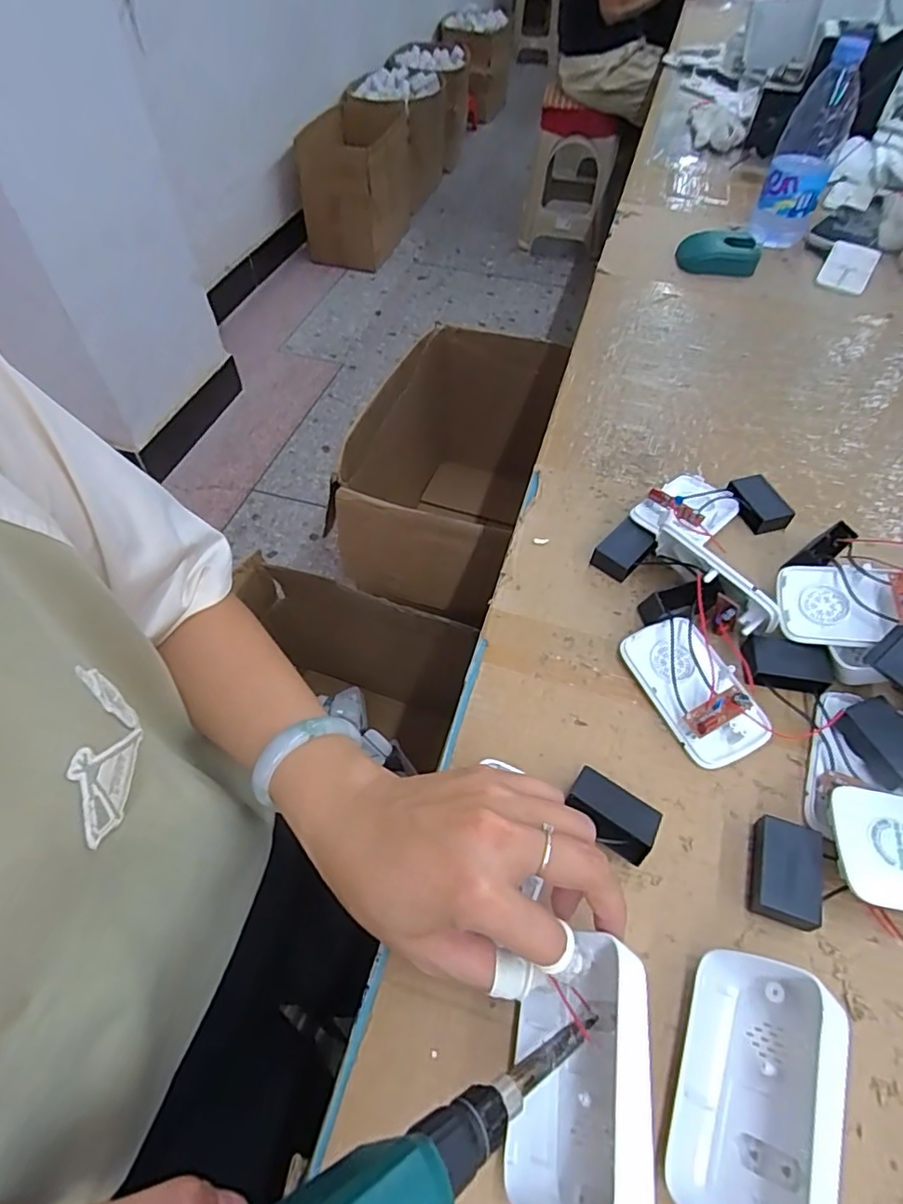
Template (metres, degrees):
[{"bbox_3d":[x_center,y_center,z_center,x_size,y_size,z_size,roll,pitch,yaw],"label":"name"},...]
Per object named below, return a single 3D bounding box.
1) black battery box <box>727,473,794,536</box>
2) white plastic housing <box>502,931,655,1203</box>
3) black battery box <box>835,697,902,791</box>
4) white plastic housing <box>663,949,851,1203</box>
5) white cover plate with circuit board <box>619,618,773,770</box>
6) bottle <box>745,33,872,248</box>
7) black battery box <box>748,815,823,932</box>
[{"bbox_3d":[0.247,-0.078,0.469,0.032,0.019,0.047,-17,57,-14],"label":"black battery box"},{"bbox_3d":[0.054,0.198,0.244,0.050,0.049,0.096,10,54,5],"label":"white plastic housing"},{"bbox_3d":[0.257,0.085,0.347,0.032,0.021,0.048,-18,57,-15],"label":"black battery box"},{"bbox_3d":[0.129,0.207,0.244,0.052,0.045,0.099,22,56,12],"label":"white plastic housing"},{"bbox_3d":[0.154,0.054,0.370,0.056,0.019,0.094,-18,57,-16],"label":"white cover plate with circuit board"},{"bbox_3d":[0.449,-0.570,0.731,0.074,0.193,0.080,25,57,15],"label":"bottle"},{"bbox_3d":[0.175,0.143,0.307,0.032,0.021,0.048,21,56,12],"label":"black battery box"}]

